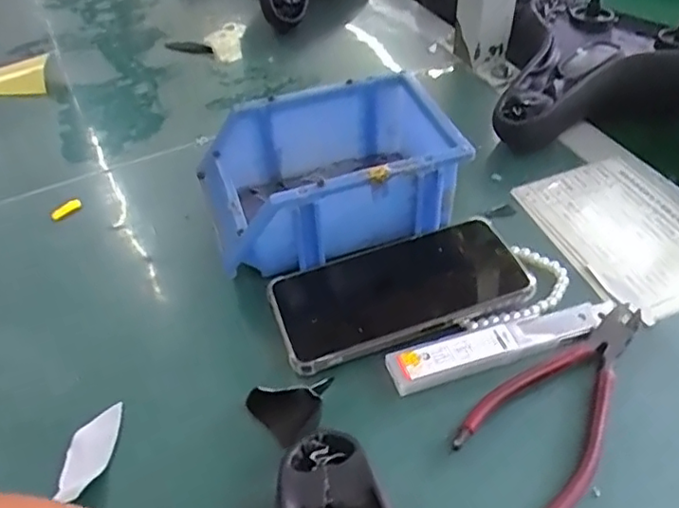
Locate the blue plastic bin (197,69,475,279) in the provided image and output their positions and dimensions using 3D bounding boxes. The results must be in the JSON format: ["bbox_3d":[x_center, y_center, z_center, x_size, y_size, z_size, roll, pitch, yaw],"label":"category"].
[{"bbox_3d":[-0.007,-0.058,0.459,0.178,0.082,0.119,-15,47,-11],"label":"blue plastic bin"}]

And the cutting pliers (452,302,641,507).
[{"bbox_3d":[0.139,0.081,0.361,0.155,0.008,0.068,-36,54,-28],"label":"cutting pliers"}]

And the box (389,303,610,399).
[{"bbox_3d":[0.103,0.054,0.383,0.151,0.009,0.026,-15,47,-12],"label":"box"}]

